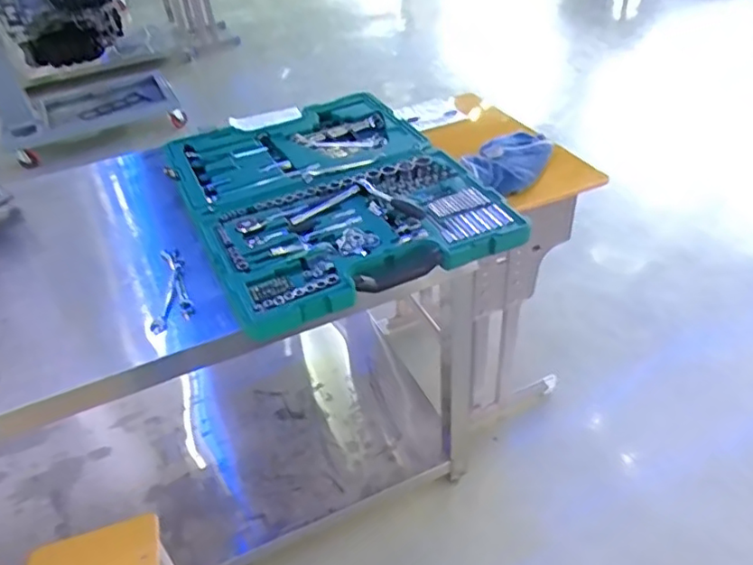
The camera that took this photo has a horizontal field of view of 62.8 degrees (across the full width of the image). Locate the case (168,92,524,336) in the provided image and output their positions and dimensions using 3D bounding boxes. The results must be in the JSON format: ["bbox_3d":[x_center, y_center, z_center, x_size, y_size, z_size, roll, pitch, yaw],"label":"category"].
[{"bbox_3d":[-0.109,-0.199,1.305,0.542,0.099,0.698,-20,41,-16],"label":"case"}]

